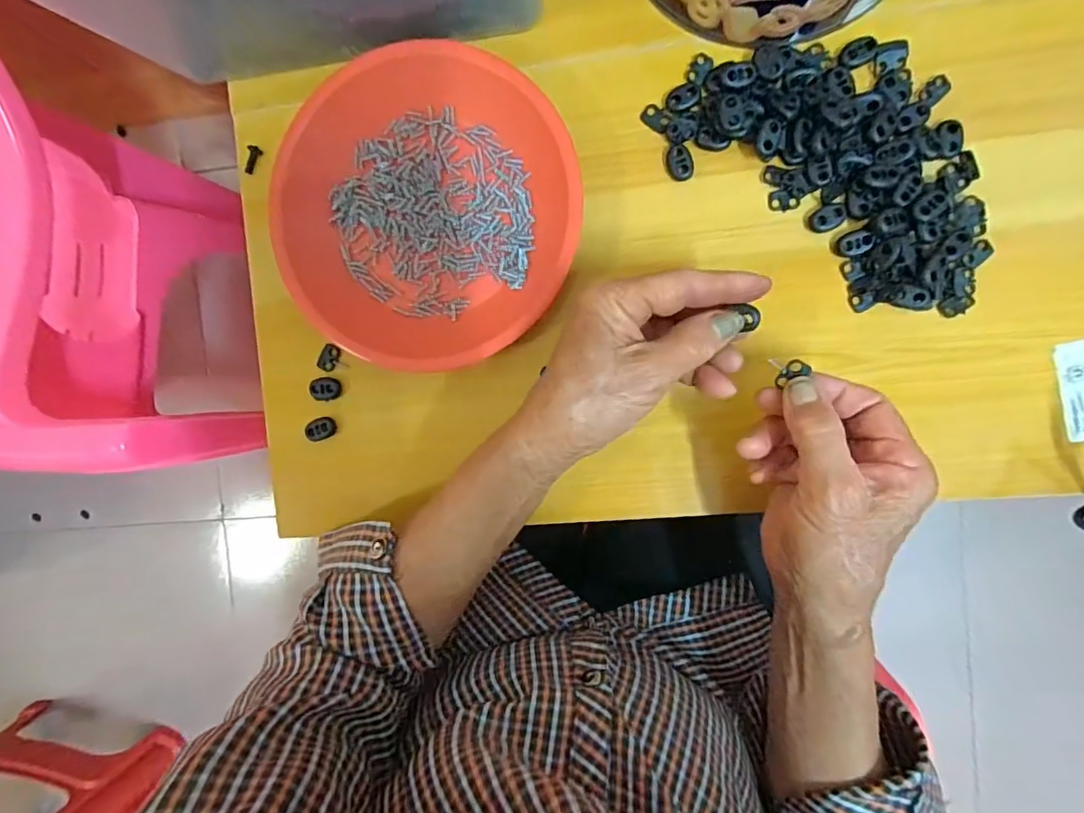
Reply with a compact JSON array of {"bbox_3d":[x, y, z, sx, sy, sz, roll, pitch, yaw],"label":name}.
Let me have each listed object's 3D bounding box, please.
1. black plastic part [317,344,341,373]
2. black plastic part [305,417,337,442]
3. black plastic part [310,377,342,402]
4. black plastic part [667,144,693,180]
[{"bbox_3d":[-0.146,-0.033,0.360,0.012,0.004,0.018,22,97,4],"label":"black plastic part"},{"bbox_3d":[-0.152,0.016,0.362,0.020,0.009,0.014,-28,91,8],"label":"black plastic part"},{"bbox_3d":[-0.148,-0.012,0.361,0.020,0.006,0.015,-2,95,6],"label":"black plastic part"},{"bbox_3d":[0.086,-0.152,0.327,0.015,0.005,0.021,-10,94,7],"label":"black plastic part"}]

